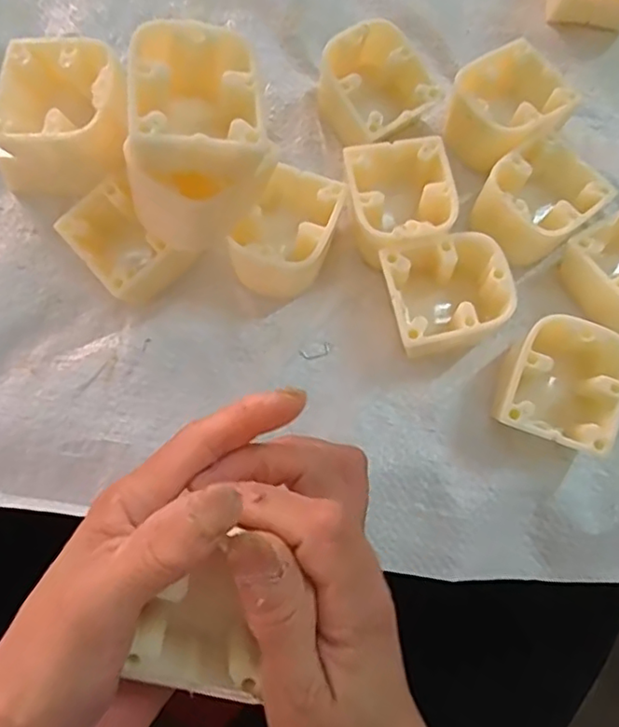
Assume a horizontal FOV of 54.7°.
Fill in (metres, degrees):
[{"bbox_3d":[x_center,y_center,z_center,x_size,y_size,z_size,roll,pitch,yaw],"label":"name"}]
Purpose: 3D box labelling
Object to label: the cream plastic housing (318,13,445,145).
[{"bbox_3d":[0.033,-0.144,0.319,0.053,0.034,0.054,-39,79,-11],"label":"cream plastic housing"}]

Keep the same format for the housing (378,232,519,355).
[{"bbox_3d":[0.066,-0.031,0.290,0.056,0.033,0.052,-12,75,-5],"label":"housing"}]

